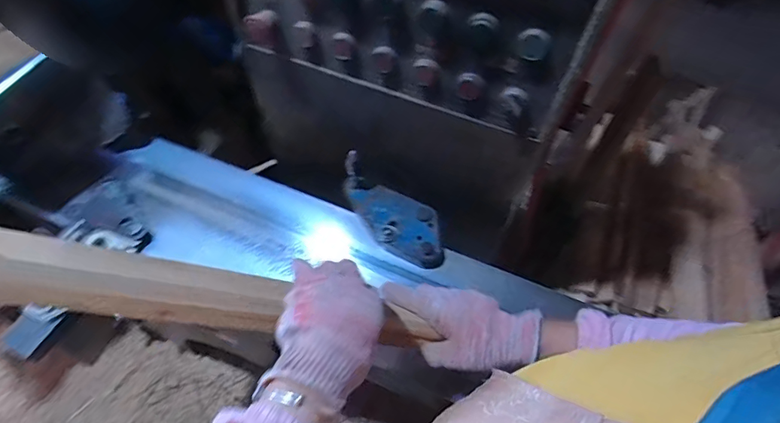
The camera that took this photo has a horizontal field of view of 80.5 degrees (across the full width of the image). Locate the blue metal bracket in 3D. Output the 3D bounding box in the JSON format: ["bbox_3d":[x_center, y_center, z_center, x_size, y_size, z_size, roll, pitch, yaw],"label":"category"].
[{"bbox_3d":[0.004,0.006,0.707,0.203,0.039,0.094,34,69,18],"label":"blue metal bracket"}]

